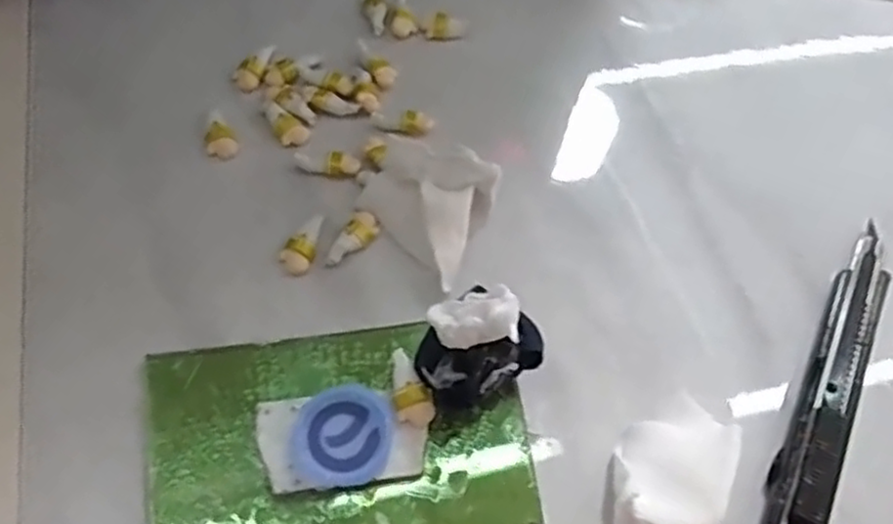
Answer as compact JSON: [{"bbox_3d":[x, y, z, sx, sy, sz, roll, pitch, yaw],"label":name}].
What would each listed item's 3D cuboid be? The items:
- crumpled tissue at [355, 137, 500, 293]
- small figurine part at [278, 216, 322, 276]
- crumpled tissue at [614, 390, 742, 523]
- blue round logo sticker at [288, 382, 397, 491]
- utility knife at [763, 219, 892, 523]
[{"bbox_3d":[-0.009,-0.018,0.230,0.040,0.016,0.041,23,62,8],"label":"crumpled tissue"},{"bbox_3d":[-0.044,-0.006,0.227,0.009,0.007,0.021,29,63,11],"label":"small figurine part"},{"bbox_3d":[0.062,0.060,0.198,0.030,0.014,0.049,23,62,8],"label":"crumpled tissue"},{"bbox_3d":[-0.028,0.048,0.196,0.026,0.006,0.029,29,63,11],"label":"blue round logo sticker"},{"bbox_3d":[0.112,0.044,0.213,0.017,0.010,0.135,28,63,10],"label":"utility knife"}]

